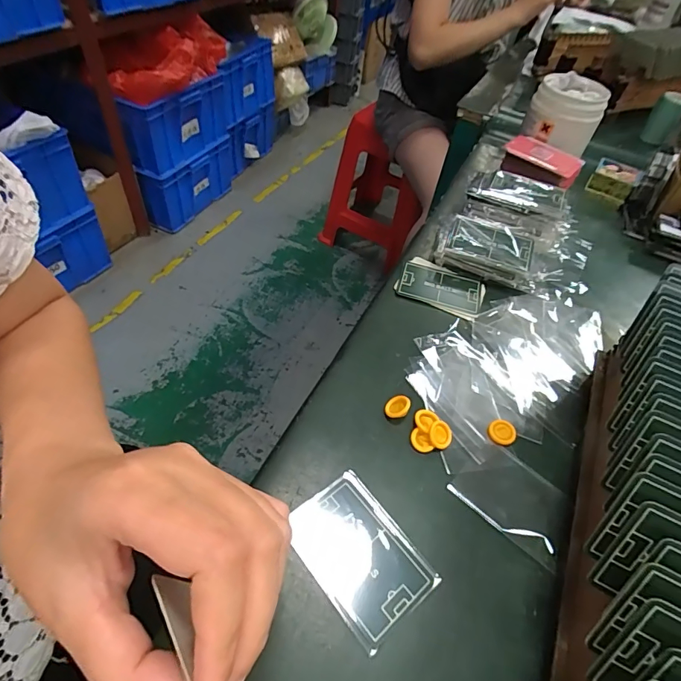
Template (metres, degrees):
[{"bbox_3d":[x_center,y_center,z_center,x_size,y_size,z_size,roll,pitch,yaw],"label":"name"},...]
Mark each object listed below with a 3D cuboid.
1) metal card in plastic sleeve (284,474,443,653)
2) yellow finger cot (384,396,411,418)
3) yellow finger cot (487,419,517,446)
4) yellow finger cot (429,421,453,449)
[{"bbox_3d":[0.012,0.133,0.269,0.061,0.004,0.089,-30,60,-27],"label":"metal card in plastic sleeve"},{"bbox_3d":[0.044,0.052,0.335,0.021,0.004,0.016,-41,54,2],"label":"yellow finger cot"},{"bbox_3d":[0.126,0.072,0.335,0.020,0.008,0.020,4,49,-5],"label":"yellow finger cot"},{"bbox_3d":[0.076,0.072,0.324,0.018,0.005,0.020,19,74,-4],"label":"yellow finger cot"}]

